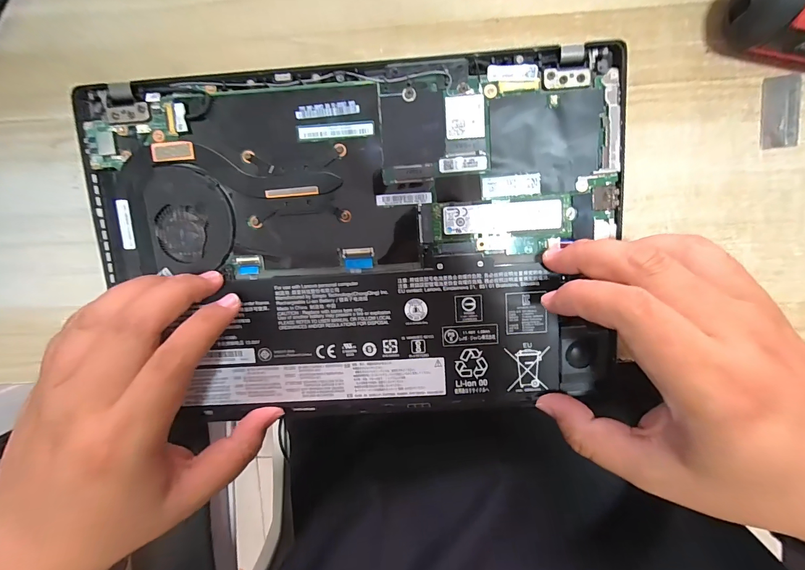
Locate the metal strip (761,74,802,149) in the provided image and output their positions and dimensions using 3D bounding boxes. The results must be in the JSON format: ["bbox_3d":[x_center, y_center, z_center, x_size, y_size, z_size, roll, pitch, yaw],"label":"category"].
[{"bbox_3d":[0.215,-0.098,0.199,0.019,0.004,0.038,-5,98,2],"label":"metal strip"}]

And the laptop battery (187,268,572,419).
[{"bbox_3d":[-0.017,0.036,0.218,0.216,0.013,0.088,-5,96,2],"label":"laptop battery"}]

